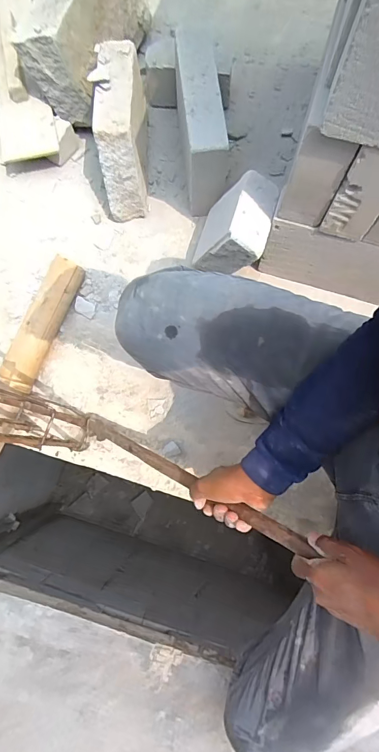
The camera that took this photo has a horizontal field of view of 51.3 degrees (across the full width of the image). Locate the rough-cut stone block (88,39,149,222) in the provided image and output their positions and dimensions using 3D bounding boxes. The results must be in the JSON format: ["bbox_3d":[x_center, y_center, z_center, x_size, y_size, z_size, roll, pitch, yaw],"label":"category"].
[{"bbox_3d":[-0.144,-0.519,0.866,0.083,0.217,0.265,-2,77,1],"label":"rough-cut stone block"}]

